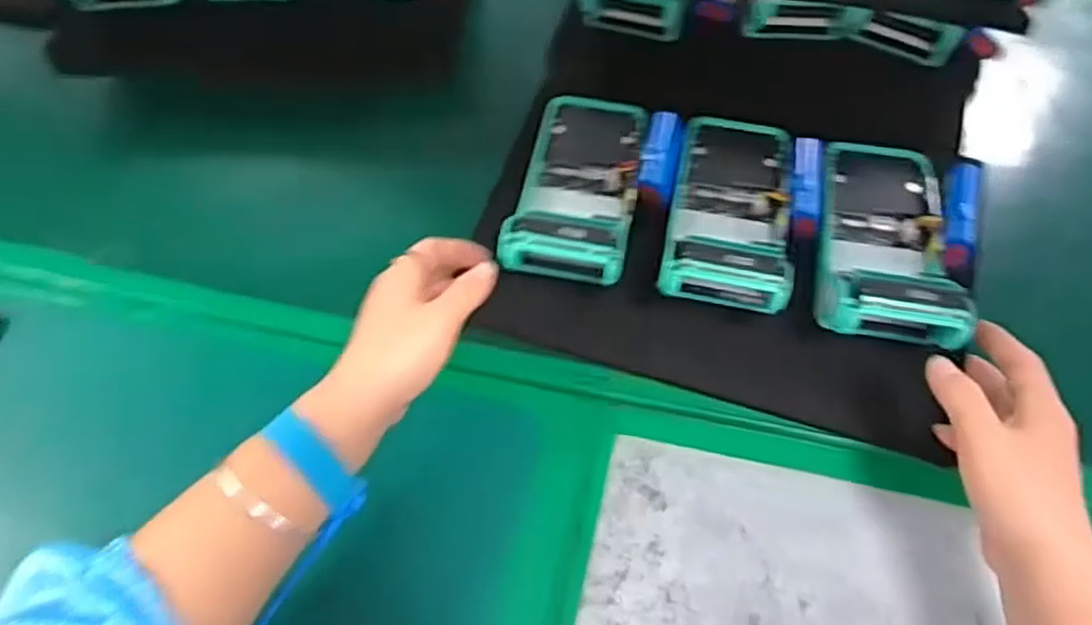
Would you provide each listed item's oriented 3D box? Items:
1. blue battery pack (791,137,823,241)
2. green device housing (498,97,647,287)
[{"bbox_3d":[0.184,-0.089,0.524,0.020,0.014,0.078,10,64,7],"label":"blue battery pack"},{"bbox_3d":[0.023,-0.088,0.517,0.079,0.038,0.189,9,44,4],"label":"green device housing"}]

